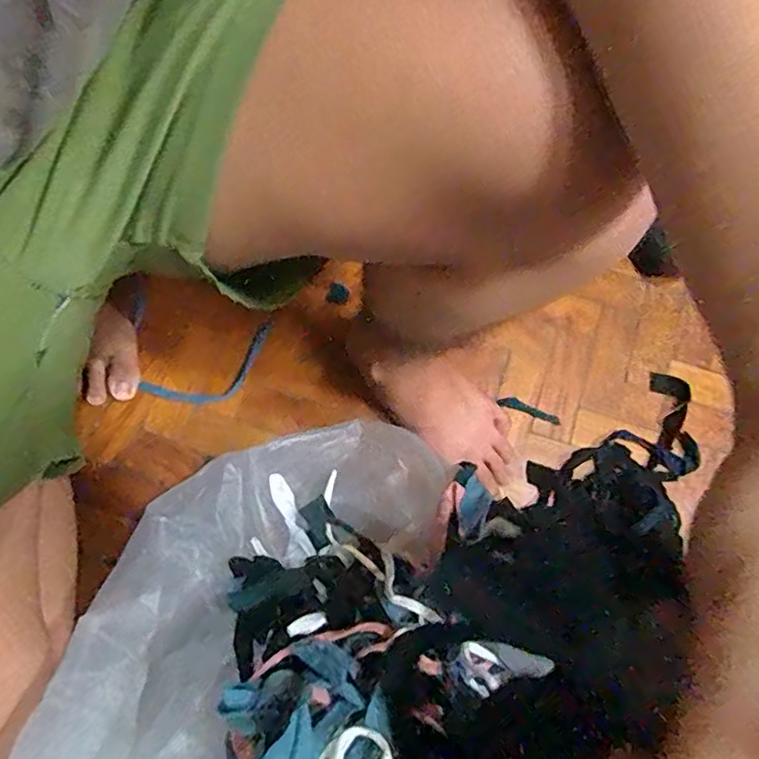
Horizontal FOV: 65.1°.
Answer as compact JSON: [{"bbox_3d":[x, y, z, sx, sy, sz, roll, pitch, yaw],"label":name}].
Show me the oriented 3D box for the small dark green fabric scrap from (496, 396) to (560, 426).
[{"bbox_3d":[0.170,0.033,0.675,0.074,0.011,0.016,17,74,3],"label":"small dark green fabric scrap"}]

